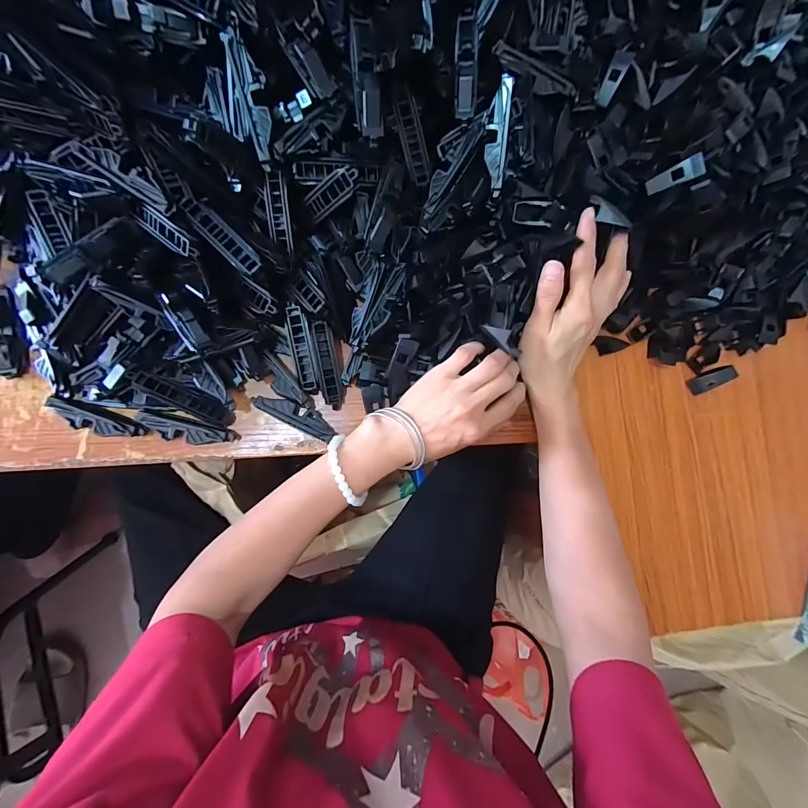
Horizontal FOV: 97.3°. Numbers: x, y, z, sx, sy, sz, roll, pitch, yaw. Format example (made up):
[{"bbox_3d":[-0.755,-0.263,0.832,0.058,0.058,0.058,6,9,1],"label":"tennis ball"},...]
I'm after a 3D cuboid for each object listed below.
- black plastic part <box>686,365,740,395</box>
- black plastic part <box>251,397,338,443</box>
[{"bbox_3d":[0.333,-0.026,0.385,0.044,0.007,0.018,-28,90,20],"label":"black plastic part"},{"bbox_3d":[-0.099,0.010,0.328,0.077,0.016,0.020,27,82,-3],"label":"black plastic part"}]

